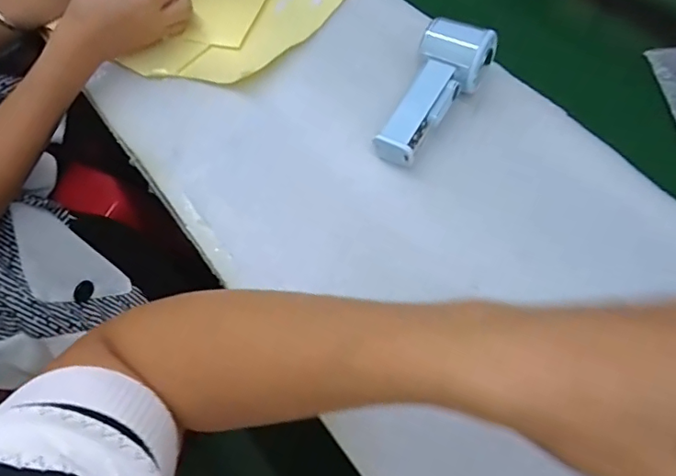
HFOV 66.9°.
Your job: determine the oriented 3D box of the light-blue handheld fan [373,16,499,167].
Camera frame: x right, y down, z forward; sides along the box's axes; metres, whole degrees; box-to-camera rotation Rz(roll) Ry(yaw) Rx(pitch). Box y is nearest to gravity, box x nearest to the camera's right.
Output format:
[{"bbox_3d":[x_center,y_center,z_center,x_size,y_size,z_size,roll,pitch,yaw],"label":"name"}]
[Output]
[{"bbox_3d":[0.086,-0.133,0.473,0.063,0.053,0.156,29,77,18],"label":"light-blue handheld fan"}]

